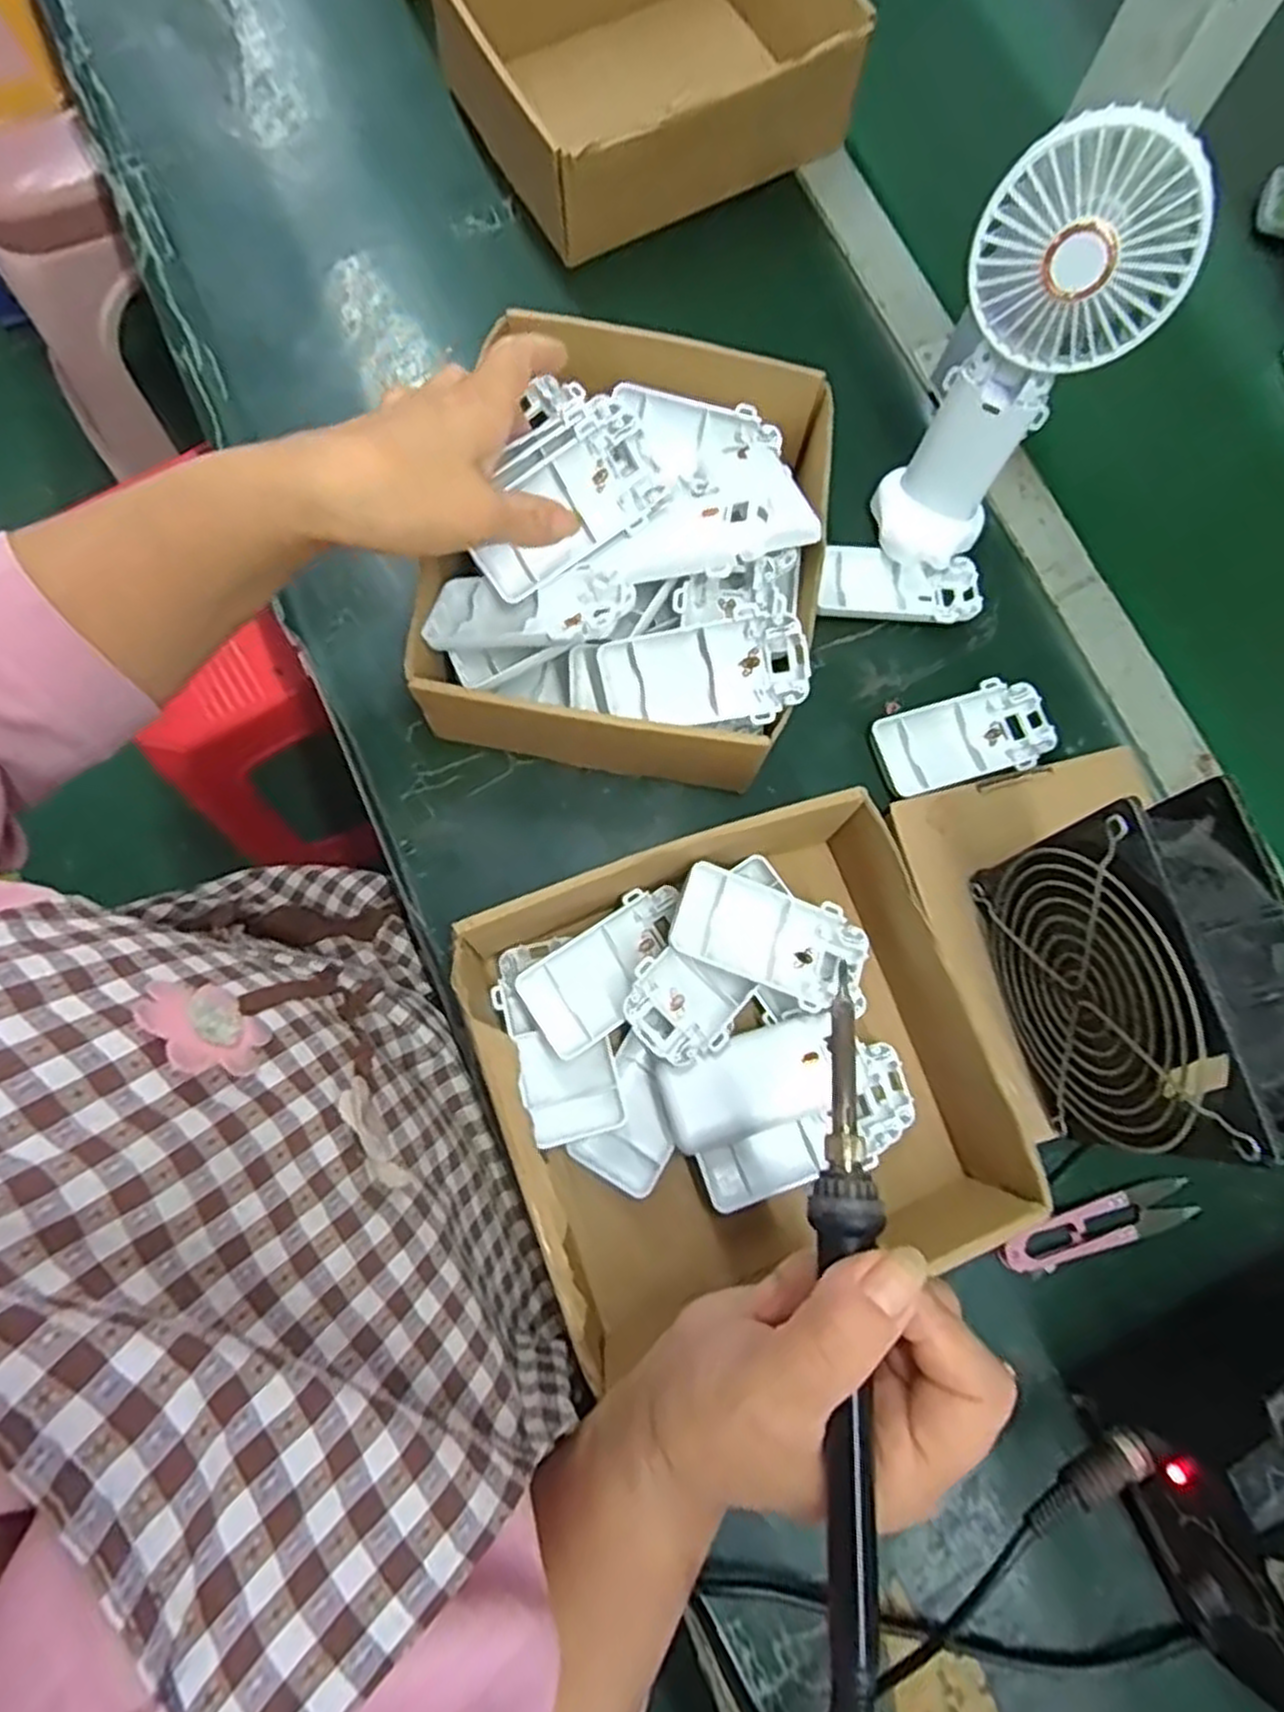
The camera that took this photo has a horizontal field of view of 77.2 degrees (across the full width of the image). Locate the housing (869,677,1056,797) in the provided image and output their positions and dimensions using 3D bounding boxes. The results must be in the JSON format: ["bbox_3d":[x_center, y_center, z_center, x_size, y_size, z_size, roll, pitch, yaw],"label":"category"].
[{"bbox_3d":[0.175,-0.062,0.444,0.096,0.016,0.050,-22,79,-5],"label":"housing"}]

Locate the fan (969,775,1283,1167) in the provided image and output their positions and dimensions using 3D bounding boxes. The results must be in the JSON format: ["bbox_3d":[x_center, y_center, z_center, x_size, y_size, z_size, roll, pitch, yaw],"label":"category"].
[{"bbox_3d":[0.187,0.046,0.305,0.048,0.112,0.118,-11,78,-6],"label":"fan"}]

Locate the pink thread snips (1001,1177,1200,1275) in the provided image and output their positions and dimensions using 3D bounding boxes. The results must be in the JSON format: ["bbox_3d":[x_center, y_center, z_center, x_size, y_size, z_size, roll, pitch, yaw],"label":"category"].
[{"bbox_3d":[0.222,0.180,0.389,0.102,0.015,0.023,-16,79,-4],"label":"pink thread snips"}]

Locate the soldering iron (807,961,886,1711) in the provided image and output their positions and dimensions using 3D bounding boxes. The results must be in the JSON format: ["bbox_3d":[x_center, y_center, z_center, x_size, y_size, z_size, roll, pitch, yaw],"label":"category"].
[{"bbox_3d":[0.059,0.143,0.238,0.020,0.026,0.215,5,70,1],"label":"soldering iron"}]

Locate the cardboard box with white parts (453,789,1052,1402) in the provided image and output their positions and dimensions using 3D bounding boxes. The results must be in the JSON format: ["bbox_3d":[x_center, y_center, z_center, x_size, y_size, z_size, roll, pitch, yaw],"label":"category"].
[{"bbox_3d":[0.046,0.094,0.373,0.214,0.083,0.195,-20,79,-4],"label":"cardboard box with white parts"}]

